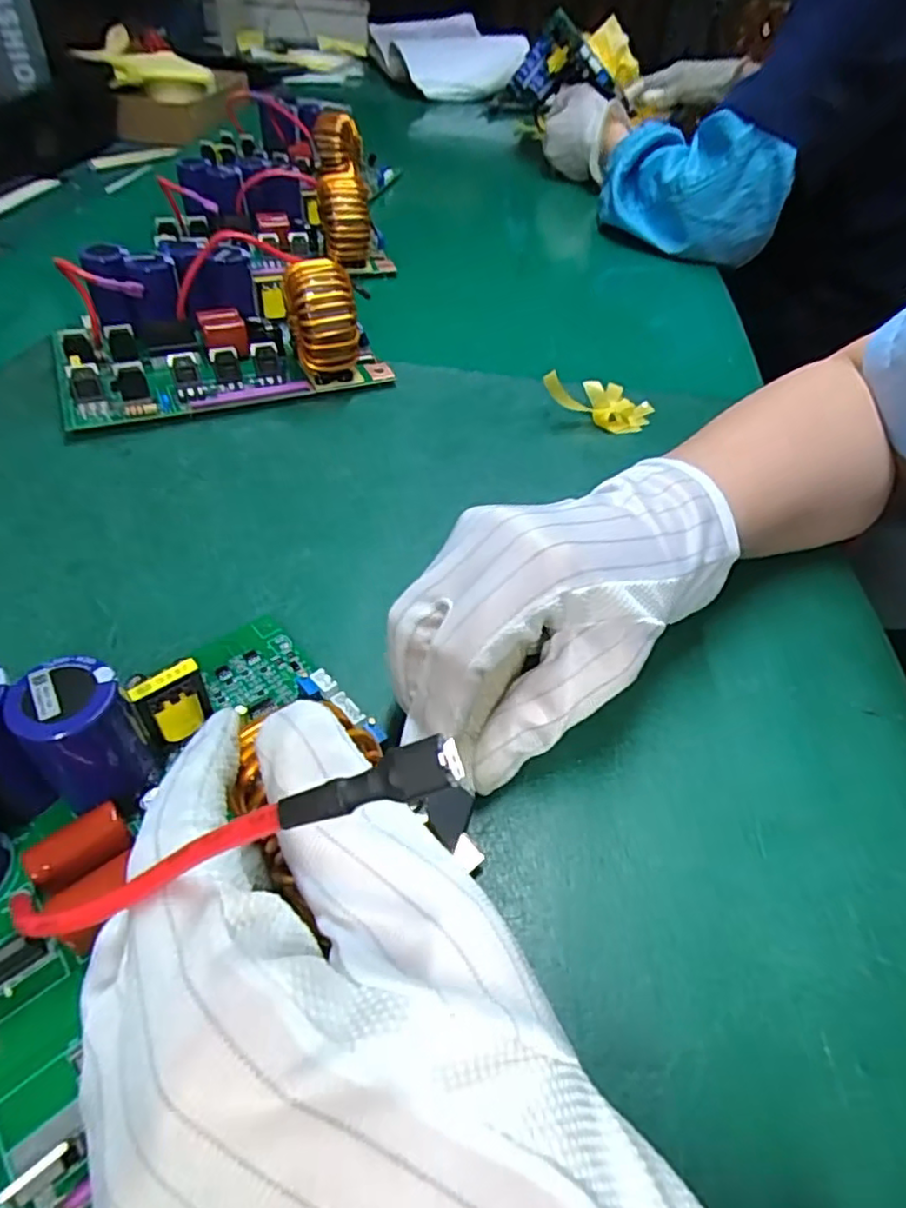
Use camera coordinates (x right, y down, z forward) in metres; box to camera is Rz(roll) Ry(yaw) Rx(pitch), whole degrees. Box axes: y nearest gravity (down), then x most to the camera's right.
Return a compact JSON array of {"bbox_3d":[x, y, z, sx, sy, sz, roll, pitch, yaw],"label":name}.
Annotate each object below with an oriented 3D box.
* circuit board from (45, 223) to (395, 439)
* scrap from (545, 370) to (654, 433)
[{"bbox_3d":[-0.149,-0.180,0.415,0.191,0.065,0.122,-17,51,-19],"label":"circuit board"},{"bbox_3d":[0.094,-0.135,0.422,0.066,0.025,0.045,16,48,10],"label":"scrap"}]

